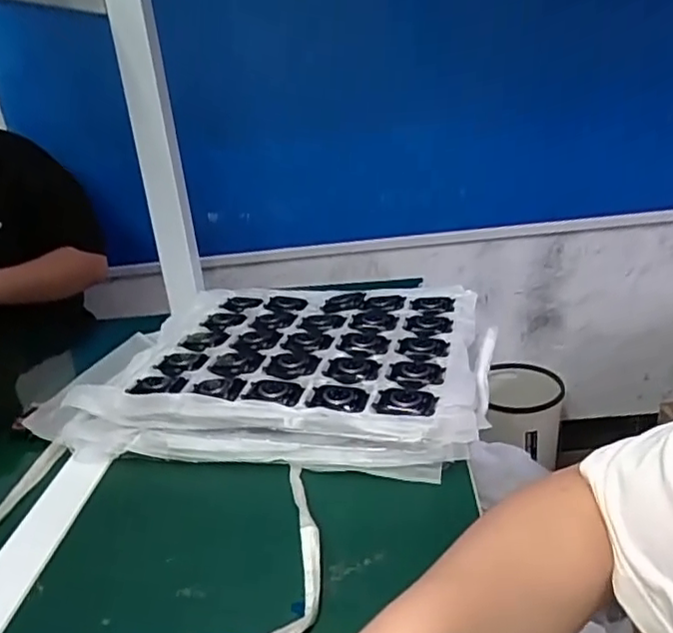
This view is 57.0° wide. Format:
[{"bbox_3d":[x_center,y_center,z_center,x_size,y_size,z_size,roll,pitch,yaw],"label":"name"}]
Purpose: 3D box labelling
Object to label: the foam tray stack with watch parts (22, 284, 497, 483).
[{"bbox_3d":[-0.052,0.041,0.584,0.376,0.043,0.252,0,28,15],"label":"foam tray stack with watch parts"}]

